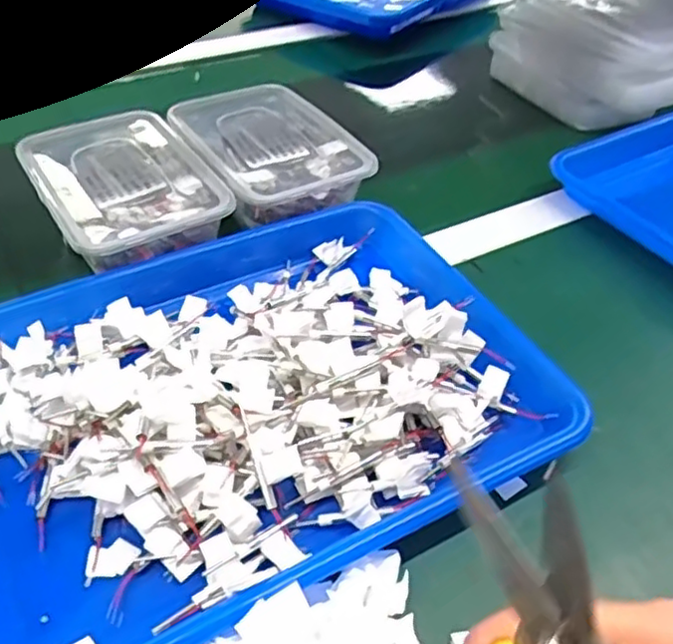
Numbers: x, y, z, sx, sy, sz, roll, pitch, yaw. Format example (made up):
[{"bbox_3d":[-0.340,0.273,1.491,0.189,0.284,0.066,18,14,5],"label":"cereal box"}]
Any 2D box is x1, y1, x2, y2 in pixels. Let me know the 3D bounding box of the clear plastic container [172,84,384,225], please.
[{"bbox_3d":[-0.058,-0.130,0.558,0.115,0.057,0.161,-20,48,-25],"label":"clear plastic container"}]

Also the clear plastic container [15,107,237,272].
[{"bbox_3d":[-0.158,-0.089,0.511,0.116,0.059,0.165,-22,49,-26],"label":"clear plastic container"}]

